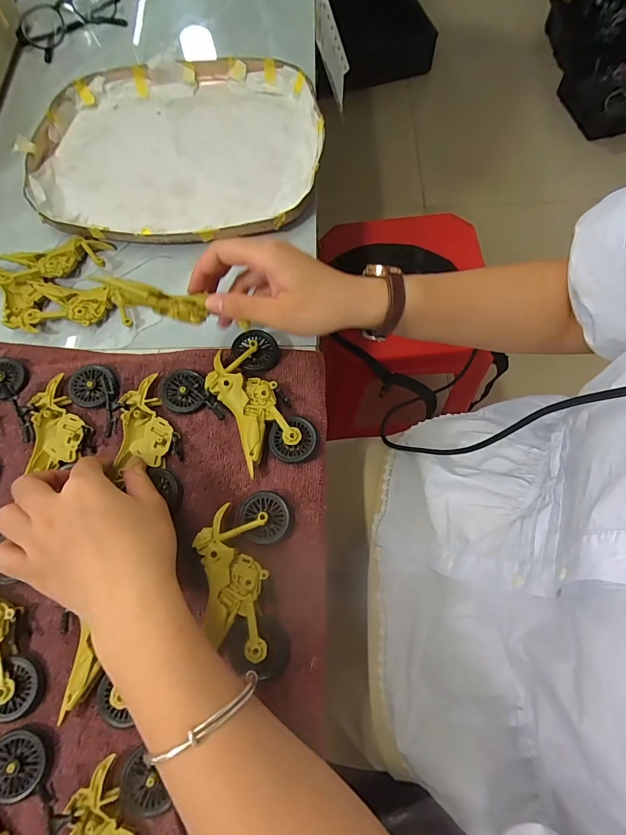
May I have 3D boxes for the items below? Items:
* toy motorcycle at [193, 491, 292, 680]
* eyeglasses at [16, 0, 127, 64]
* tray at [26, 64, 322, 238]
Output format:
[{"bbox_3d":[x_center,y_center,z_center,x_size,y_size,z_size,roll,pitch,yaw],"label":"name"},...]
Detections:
[{"bbox_3d":[-0.048,0.110,0.271,0.060,0.021,0.112,0,72,1],"label":"toy motorcycle"},{"bbox_3d":[-0.296,-0.487,0.478,0.129,0.032,0.058,-30,74,-8],"label":"eyeglasses"},{"bbox_3d":[-0.141,-0.278,0.407,0.291,0.021,0.235,-7,72,-1],"label":"tray"}]

